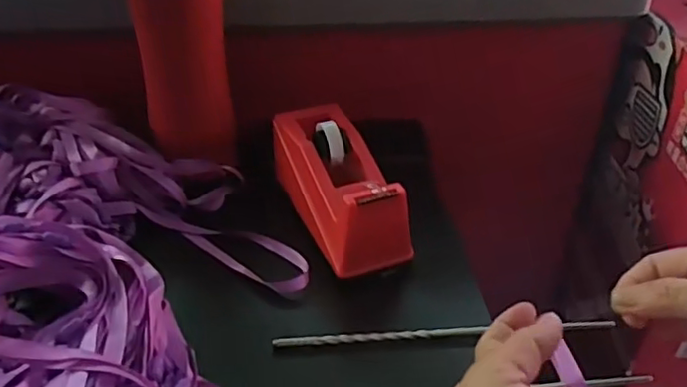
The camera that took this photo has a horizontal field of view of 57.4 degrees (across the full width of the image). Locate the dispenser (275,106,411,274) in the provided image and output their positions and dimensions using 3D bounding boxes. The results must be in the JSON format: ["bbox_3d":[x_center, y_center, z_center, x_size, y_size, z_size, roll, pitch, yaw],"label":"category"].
[{"bbox_3d":[-0.007,-0.009,0.483,0.065,0.058,0.155,-13,37,-20],"label":"dispenser"}]

